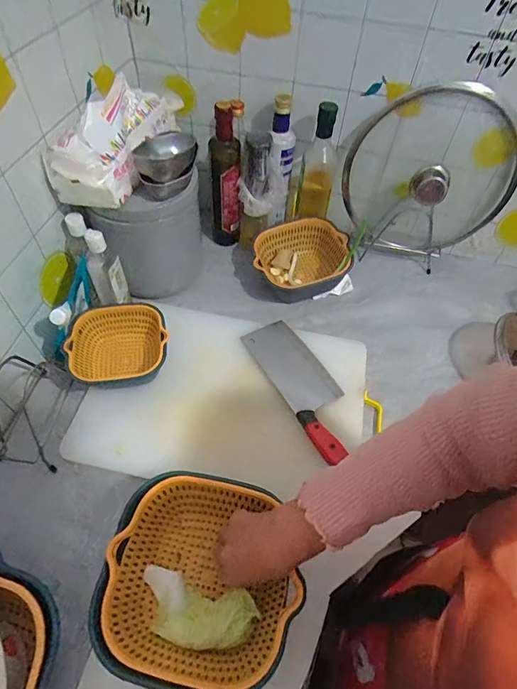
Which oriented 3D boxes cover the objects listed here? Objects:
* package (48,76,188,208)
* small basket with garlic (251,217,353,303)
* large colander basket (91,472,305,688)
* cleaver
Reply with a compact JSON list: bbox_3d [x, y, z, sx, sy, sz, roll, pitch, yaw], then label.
[{"bbox_3d":[-0.218,-0.341,0.640,0.113,0.108,0.257,13,55,6],"label":"package"},{"bbox_3d":[0.073,-0.168,0.822,0.198,0.084,0.164,-7,55,-9],"label":"small basket with garlic"},{"bbox_3d":[-0.066,0.275,0.484,0.213,0.083,0.204,11,54,5],"label":"large colander basket"},{"bbox_3d":[0.076,0.063,0.681,0.095,0.027,0.262,-24,59,-19],"label":"cleaver"}]

